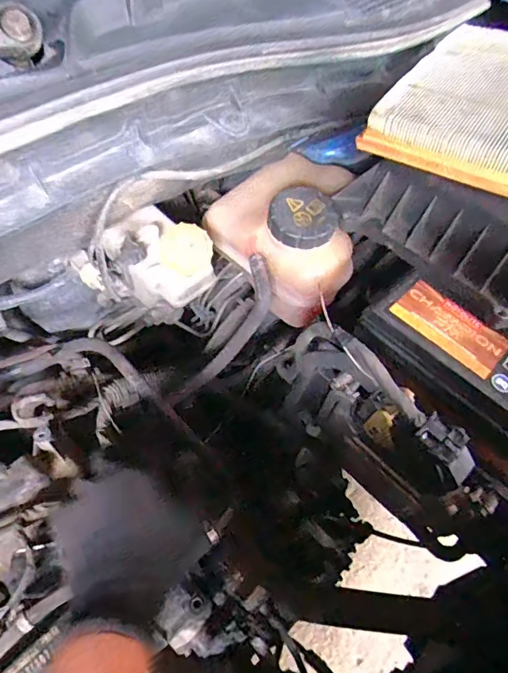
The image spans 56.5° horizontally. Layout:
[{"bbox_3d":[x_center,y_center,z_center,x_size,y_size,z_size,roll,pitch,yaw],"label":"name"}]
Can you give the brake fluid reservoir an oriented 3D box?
[{"bbox_3d":[-0.114,-0.086,0.521,0.098,0.094,0.126,-26,61,-21],"label":"brake fluid reservoir"}]

